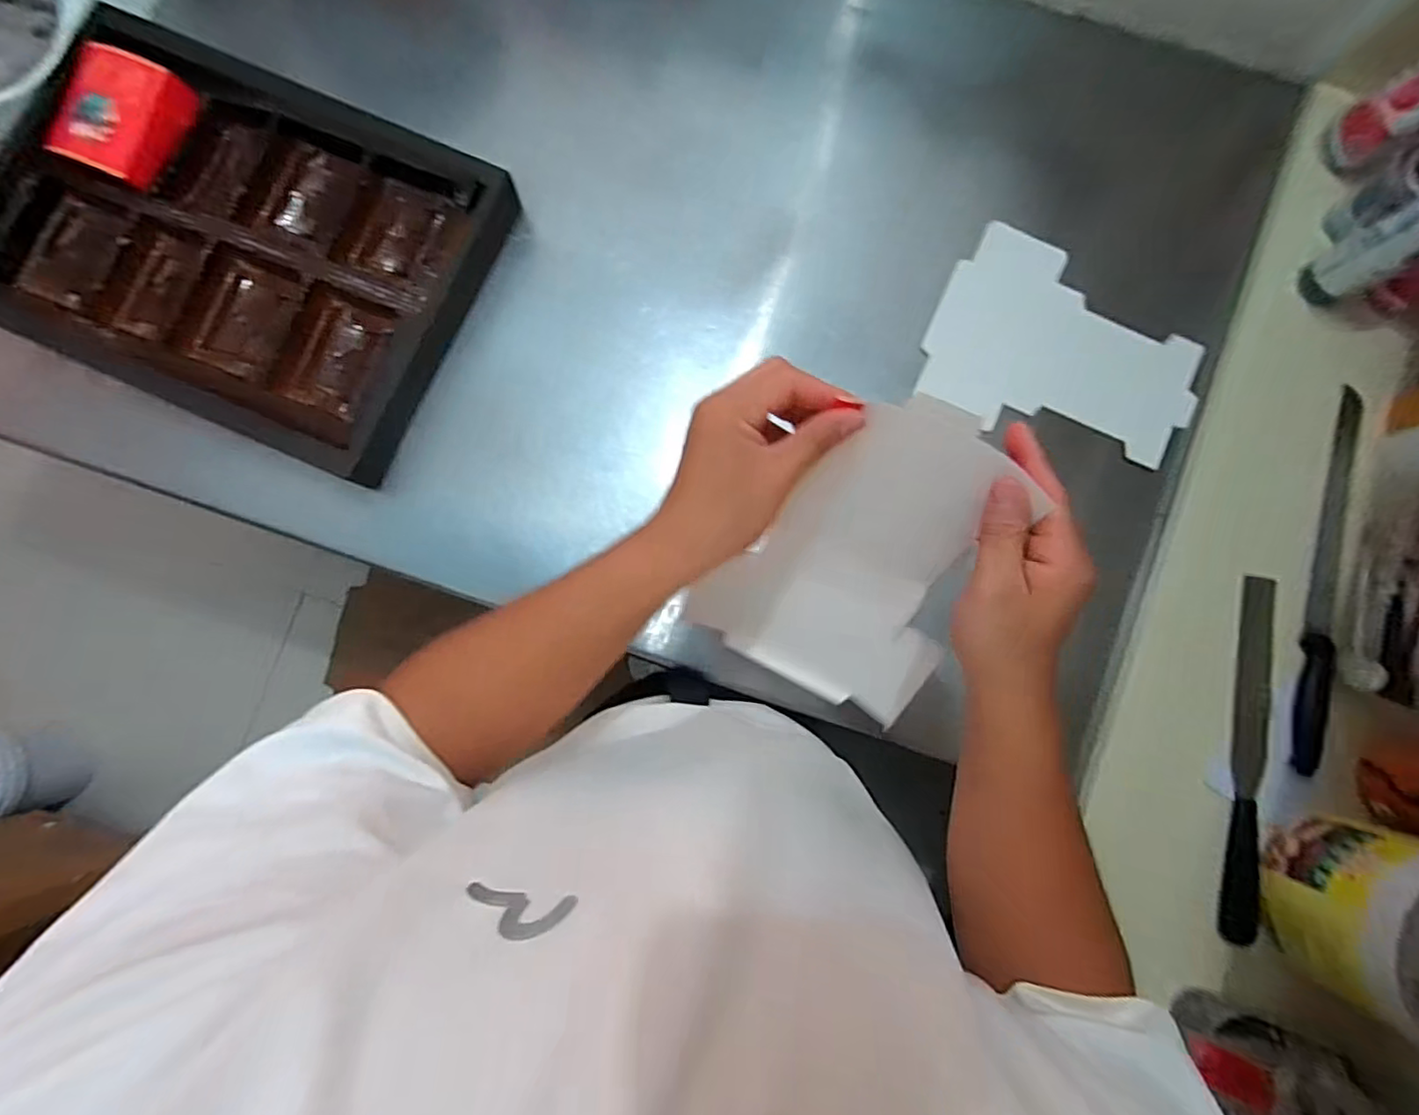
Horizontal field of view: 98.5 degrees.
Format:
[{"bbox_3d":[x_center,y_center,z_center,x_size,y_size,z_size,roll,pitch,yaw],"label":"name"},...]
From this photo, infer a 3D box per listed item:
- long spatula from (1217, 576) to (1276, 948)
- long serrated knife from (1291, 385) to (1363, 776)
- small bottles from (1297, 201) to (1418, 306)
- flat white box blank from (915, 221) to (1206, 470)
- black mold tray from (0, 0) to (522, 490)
[{"bbox_3d":[0.489,0.179,0.552,0.033,0.011,0.317,9,84,1],"label":"long spatula"},{"bbox_3d":[0.589,0.018,0.585,0.030,0.018,0.368,12,85,1],"label":"long serrated knife"},{"bbox_3d":[0.585,-0.270,0.519,0.032,0.164,0.041,-28,85,-3],"label":"small bottles"},{"bbox_3d":[0.357,-0.207,0.616,0.257,0.011,0.186,23,87,3],"label":"flat white box blank"},{"bbox_3d":[-0.460,-0.304,0.596,0.447,0.060,0.331,23,85,2],"label":"black mold tray"}]

